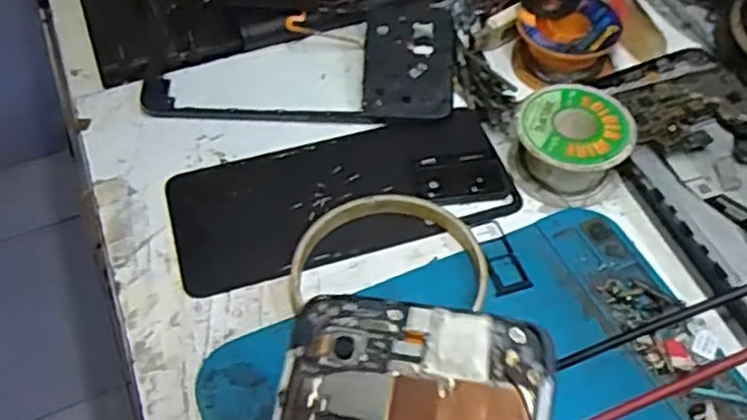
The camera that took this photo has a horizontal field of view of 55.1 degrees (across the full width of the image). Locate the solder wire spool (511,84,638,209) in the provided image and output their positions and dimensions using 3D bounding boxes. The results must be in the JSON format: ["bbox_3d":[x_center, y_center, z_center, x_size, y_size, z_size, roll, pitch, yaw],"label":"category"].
[{"bbox_3d":[0.095,-0.033,0.341,0.051,0.029,0.053,0,52,0],"label":"solder wire spool"}]

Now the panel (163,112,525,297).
[{"bbox_3d":[-0.015,-0.009,0.341,0.158,0.007,0.073,-14,53,-10],"label":"panel"}]

